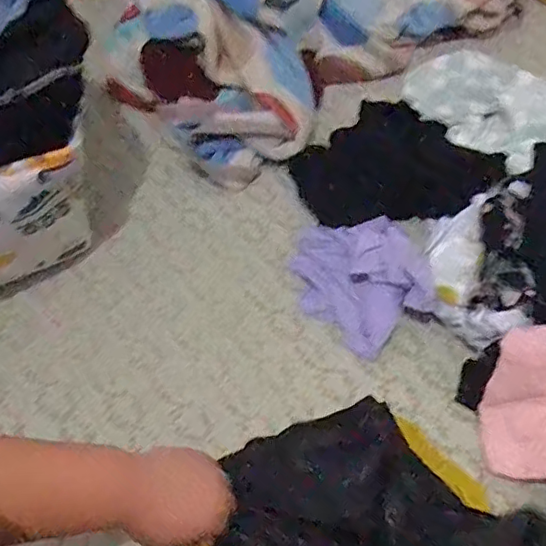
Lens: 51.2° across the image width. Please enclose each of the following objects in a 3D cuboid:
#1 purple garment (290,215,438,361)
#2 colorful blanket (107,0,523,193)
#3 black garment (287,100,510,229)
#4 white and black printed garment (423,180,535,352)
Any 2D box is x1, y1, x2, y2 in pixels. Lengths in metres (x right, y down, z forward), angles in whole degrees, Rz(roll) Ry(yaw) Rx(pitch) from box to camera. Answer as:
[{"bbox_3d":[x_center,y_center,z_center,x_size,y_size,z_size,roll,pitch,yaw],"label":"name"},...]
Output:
[{"bbox_3d":[0.116,0.001,0.768,0.157,0.058,0.215,-13,58,-12],"label":"purple garment"},{"bbox_3d":[0.088,-0.534,1.016,0.827,0.235,0.450,-37,66,-24],"label":"colorful blanket"},{"bbox_3d":[0.184,-0.176,0.873,0.295,0.070,0.212,-9,57,-10],"label":"black garment"},{"bbox_3d":[0.263,-0.014,0.745,0.120,0.102,0.215,10,55,-2],"label":"white and black printed garment"}]

